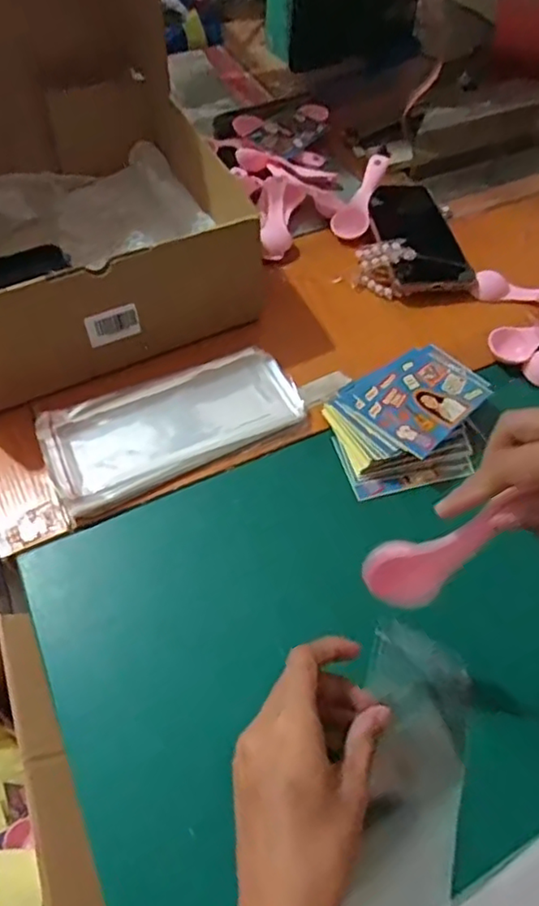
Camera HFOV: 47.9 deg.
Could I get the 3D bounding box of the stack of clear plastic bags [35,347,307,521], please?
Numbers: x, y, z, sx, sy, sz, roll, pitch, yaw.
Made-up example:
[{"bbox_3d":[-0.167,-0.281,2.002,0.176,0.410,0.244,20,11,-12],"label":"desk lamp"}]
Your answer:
[{"bbox_3d":[-0.074,-0.025,0.468,0.190,0.017,0.088,-23,59,-16],"label":"stack of clear plastic bags"}]

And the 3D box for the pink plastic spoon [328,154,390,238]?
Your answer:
[{"bbox_3d":[0.097,-0.264,0.616,0.035,0.016,0.111,21,71,13],"label":"pink plastic spoon"}]

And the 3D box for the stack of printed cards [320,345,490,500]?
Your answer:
[{"bbox_3d":[0.109,-0.023,0.461,0.128,0.029,0.103,-29,60,-20],"label":"stack of printed cards"}]

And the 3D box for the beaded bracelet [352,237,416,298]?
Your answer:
[{"bbox_3d":[0.105,-0.174,0.562,0.053,0.033,0.047,11,55,6],"label":"beaded bracelet"}]

